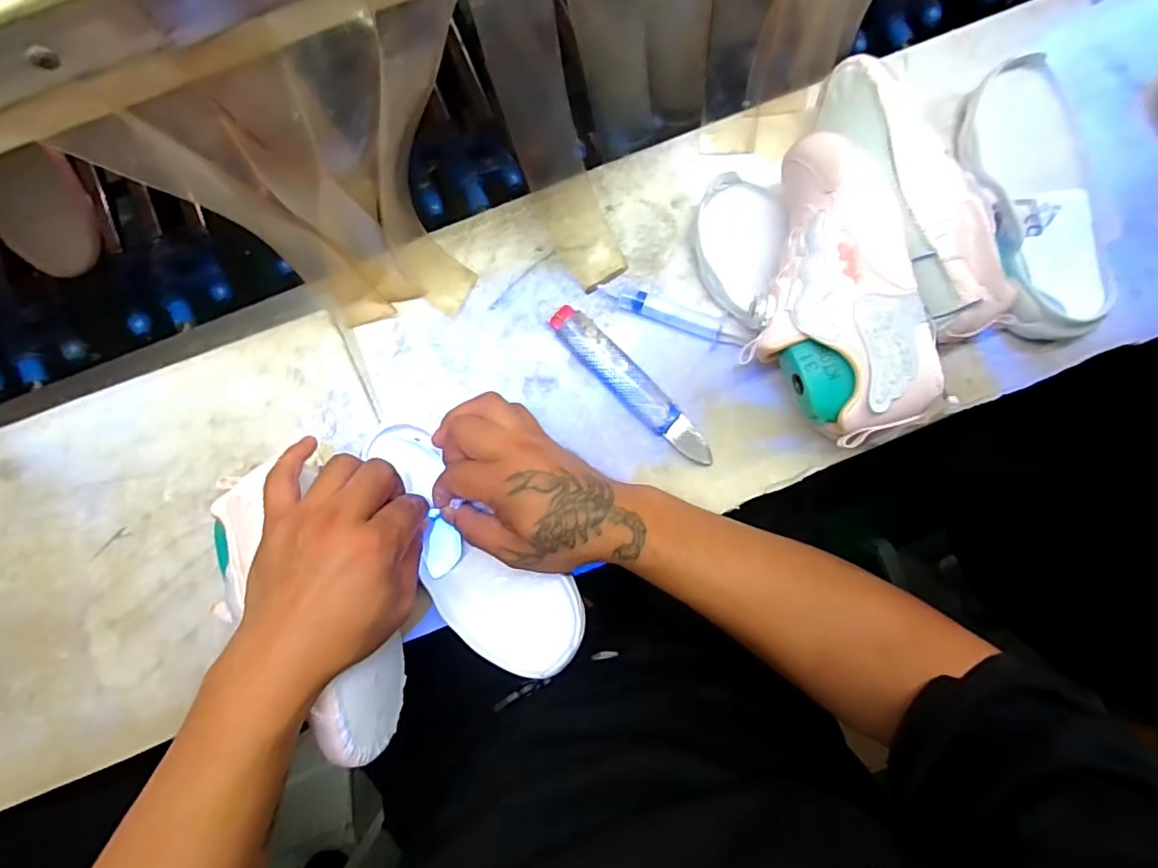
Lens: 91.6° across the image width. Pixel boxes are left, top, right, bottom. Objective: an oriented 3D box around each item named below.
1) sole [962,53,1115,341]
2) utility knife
[{"bbox_3d":[0.354,-0.178,0.435,0.087,0.032,0.213,-5,85,0],"label":"sole"},{"bbox_3d":[0.042,-0.038,0.441,0.028,0.015,0.163,-44,86,-3],"label":"utility knife"}]

